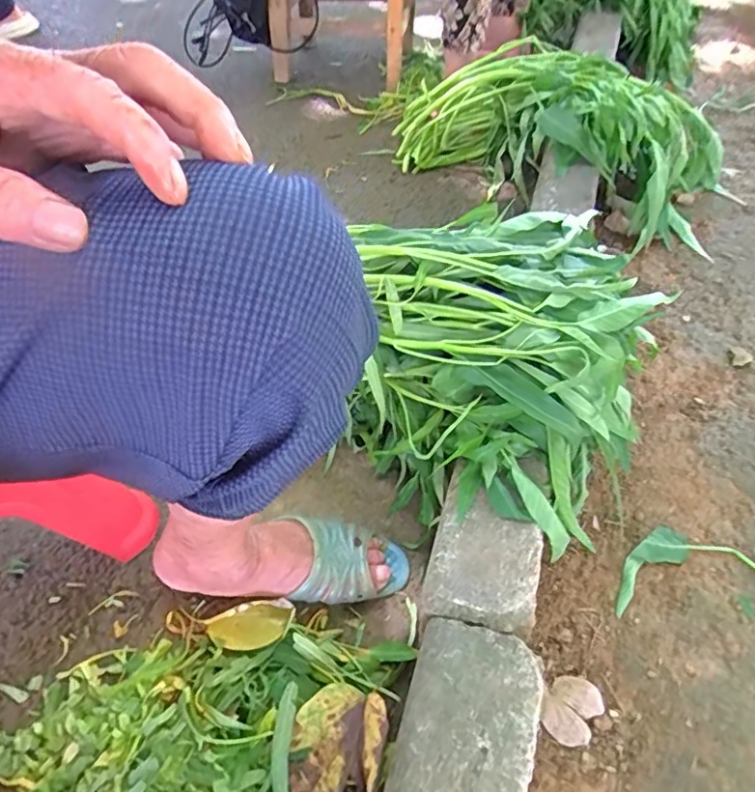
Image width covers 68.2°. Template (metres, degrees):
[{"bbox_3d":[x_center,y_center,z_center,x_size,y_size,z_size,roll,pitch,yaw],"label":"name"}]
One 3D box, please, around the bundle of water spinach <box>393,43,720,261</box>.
[{"bbox_3d":[0.300,-0.432,0.946,0.577,0.209,0.260,15,52,11],"label":"bundle of water spinach"}]

